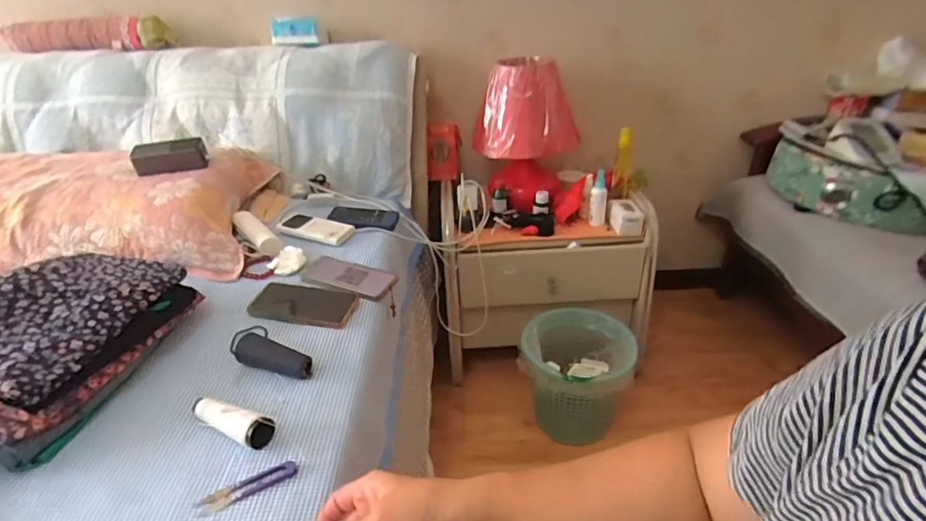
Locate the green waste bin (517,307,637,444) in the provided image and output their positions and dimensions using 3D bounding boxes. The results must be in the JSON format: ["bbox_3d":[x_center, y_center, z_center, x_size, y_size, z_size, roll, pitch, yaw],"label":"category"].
[{"bbox_3d":[0.253,0.276,1.186,0.237,0.251,0.248,3,31,6],"label":"green waste bin"}]

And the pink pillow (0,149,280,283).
[{"bbox_3d":[-0.731,-0.085,0.965,0.654,0.151,0.430,0,28,0],"label":"pink pillow"}]

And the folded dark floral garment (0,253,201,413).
[{"bbox_3d":[-0.529,0.080,0.654,0.193,0.077,0.300,5,31,11],"label":"folded dark floral garment"}]

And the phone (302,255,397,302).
[{"bbox_3d":[-0.202,0.027,0.886,0.161,0.014,0.092,12,29,20],"label":"phone"}]

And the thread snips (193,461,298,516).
[{"bbox_3d":[-0.231,0.243,0.544,0.100,0.010,0.024,-14,31,-26],"label":"thread snips"}]

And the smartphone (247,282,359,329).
[{"bbox_3d":[-0.255,0.066,0.812,0.161,0.013,0.084,6,28,10],"label":"smartphone"}]

